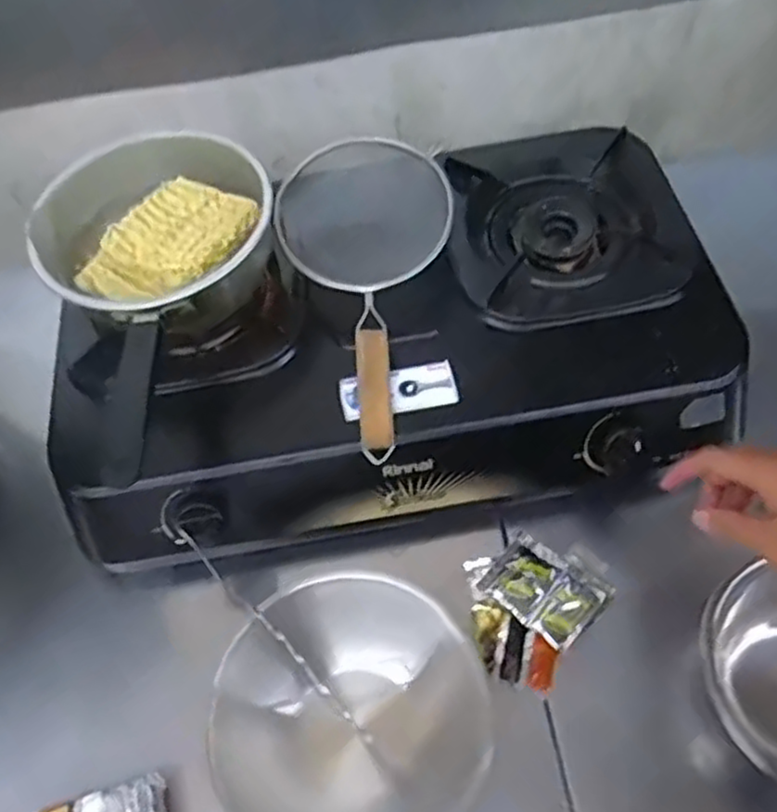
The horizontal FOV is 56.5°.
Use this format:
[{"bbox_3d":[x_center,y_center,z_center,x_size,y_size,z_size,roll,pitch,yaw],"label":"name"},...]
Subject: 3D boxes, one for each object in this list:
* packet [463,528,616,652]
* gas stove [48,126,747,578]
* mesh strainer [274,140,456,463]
[{"bbox_3d":[0.125,0.145,0.598,0.103,0.021,0.076,32,66,22],"label":"packet"},{"bbox_3d":[-0.003,-0.053,0.667,0.584,0.128,0.328,-12,58,-3],"label":"gas stove"},{"bbox_3d":[-0.005,-0.102,0.621,0.145,0.081,0.295,-8,58,0],"label":"mesh strainer"}]

